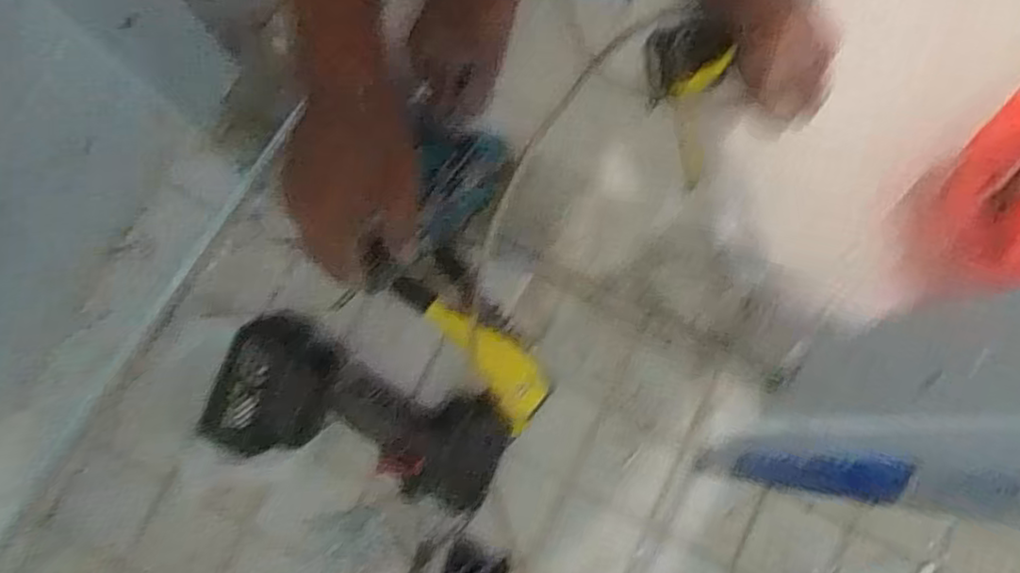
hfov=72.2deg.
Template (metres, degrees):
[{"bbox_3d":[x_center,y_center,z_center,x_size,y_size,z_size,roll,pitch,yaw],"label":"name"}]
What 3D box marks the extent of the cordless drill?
[{"bbox_3d":[-0.127,0.114,0.623,0.244,0.095,0.113,15,80,3],"label":"cordless drill"}]

